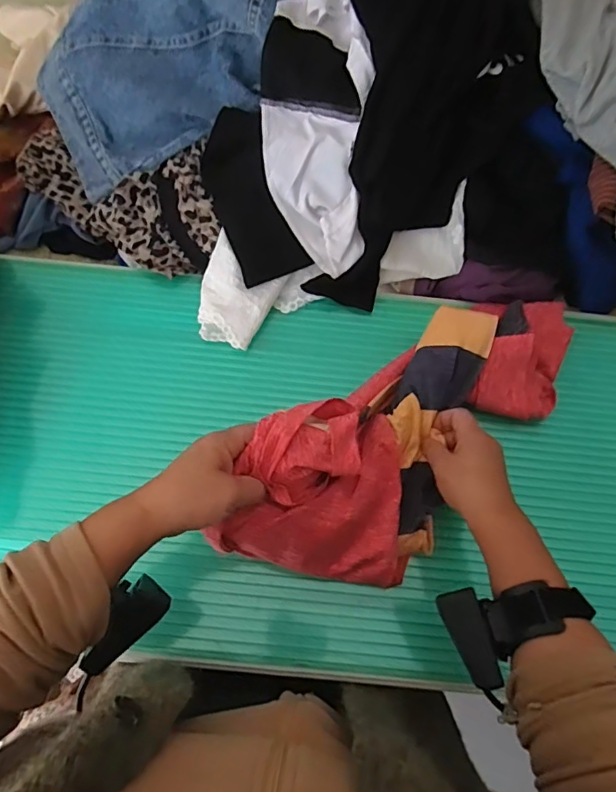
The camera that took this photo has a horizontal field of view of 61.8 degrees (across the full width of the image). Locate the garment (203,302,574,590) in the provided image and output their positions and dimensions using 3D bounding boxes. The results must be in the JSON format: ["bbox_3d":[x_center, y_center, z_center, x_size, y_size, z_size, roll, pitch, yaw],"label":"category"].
[{"bbox_3d":[0.130,0.020,0.509,0.448,0.110,0.154,-36,73,-24],"label":"garment"}]

